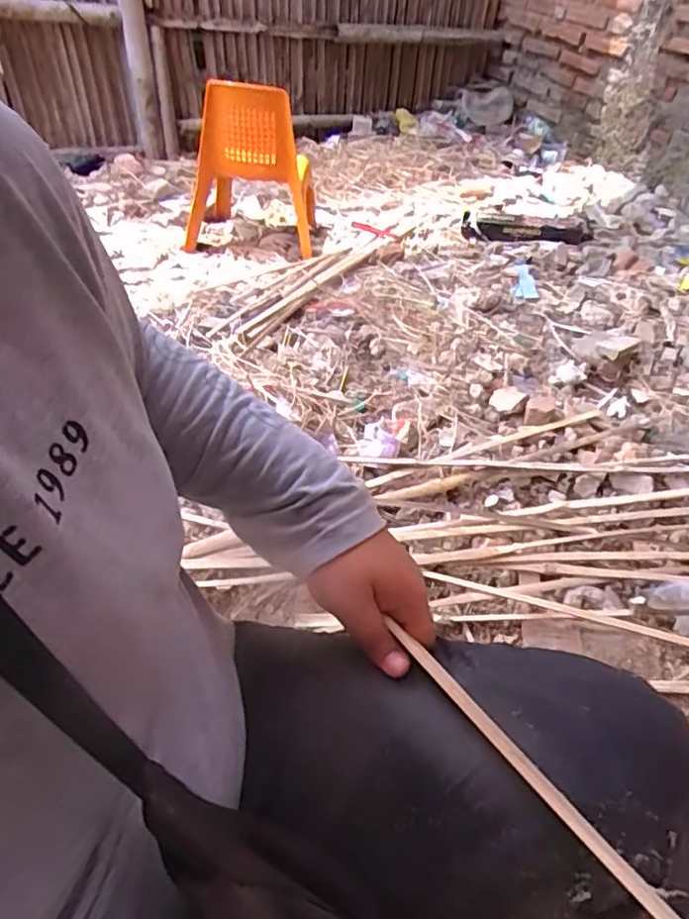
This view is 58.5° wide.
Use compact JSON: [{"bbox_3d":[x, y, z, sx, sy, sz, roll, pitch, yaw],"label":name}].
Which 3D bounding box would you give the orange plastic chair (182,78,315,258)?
[{"bbox_3d":[-0.247,-0.816,1.652,0.342,0.373,0.289,5,44,-1],"label":"orange plastic chair"}]

